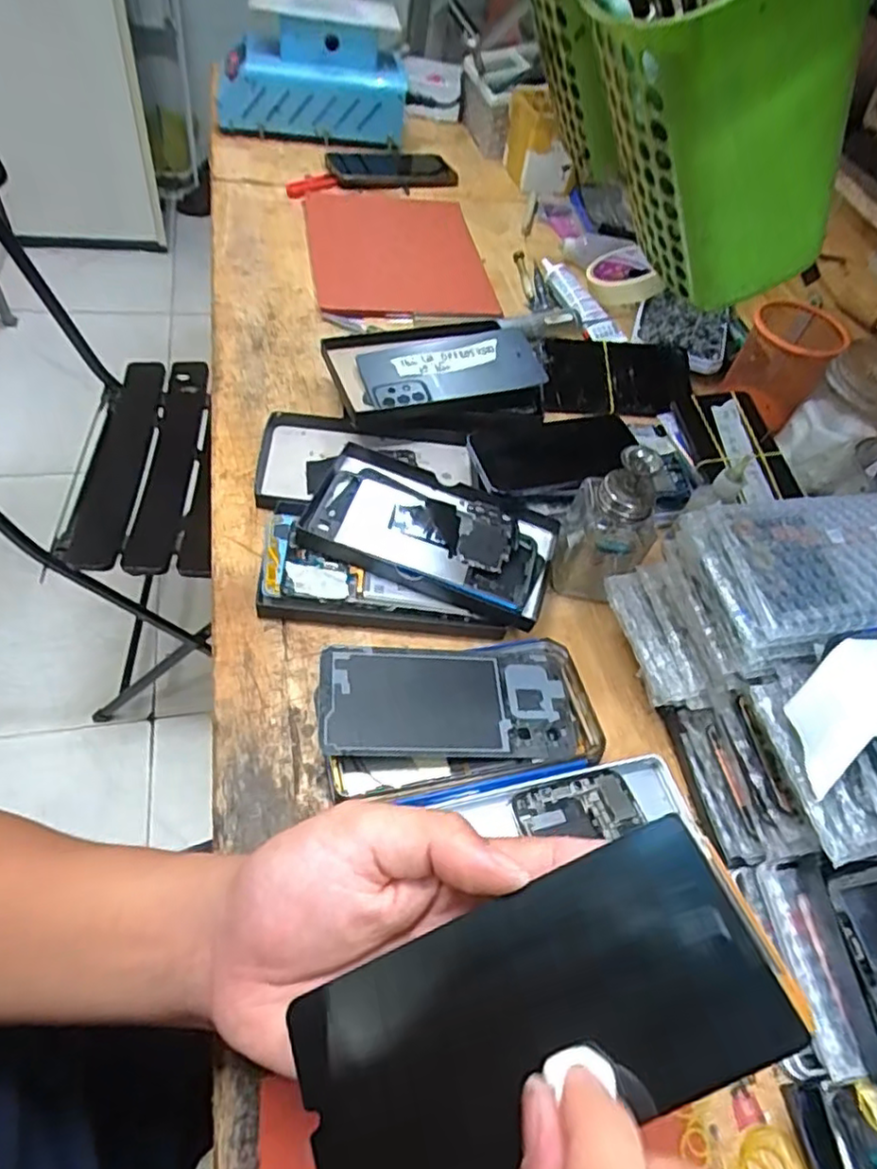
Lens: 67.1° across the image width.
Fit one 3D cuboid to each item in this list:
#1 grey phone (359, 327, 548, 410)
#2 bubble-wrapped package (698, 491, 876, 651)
[{"bbox_3d":[0.012,-0.195,0.596,0.161,0.010,0.074,-16,72,-13],"label":"grey phone"},{"bbox_3d":[0.245,-0.014,0.373,0.175,0.025,0.085,-5,55,-13],"label":"bubble-wrapped package"}]

